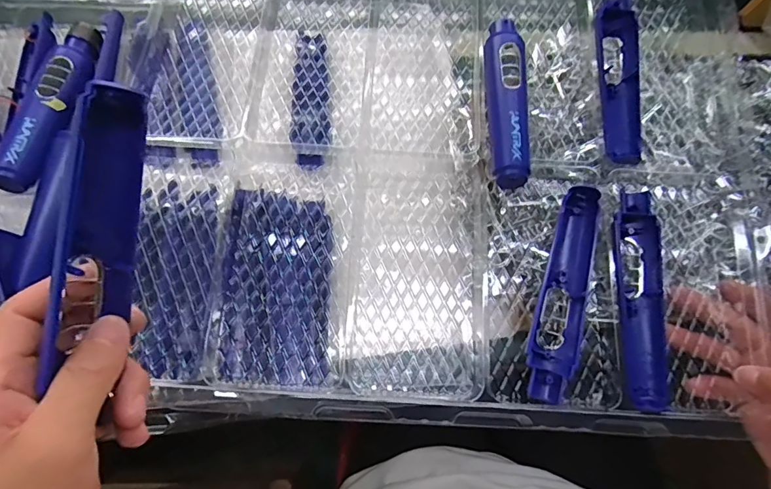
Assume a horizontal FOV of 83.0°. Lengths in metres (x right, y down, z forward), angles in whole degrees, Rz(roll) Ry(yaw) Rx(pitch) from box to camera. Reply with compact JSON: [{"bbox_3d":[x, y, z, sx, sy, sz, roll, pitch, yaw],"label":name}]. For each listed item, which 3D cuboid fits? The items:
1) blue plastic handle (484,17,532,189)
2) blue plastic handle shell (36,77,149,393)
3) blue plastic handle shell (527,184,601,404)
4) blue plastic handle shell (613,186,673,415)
[{"bbox_3d":[0.110,-0.132,0.394,0.041,0.036,0.179,3,73,-2],"label":"blue plastic handle"},{"bbox_3d":[-0.143,-0.008,0.214,0.027,0.034,0.135,12,94,2],"label":"blue plastic handle shell"},{"bbox_3d":[0.146,0.038,0.350,0.038,0.027,0.170,20,70,0],"label":"blue plastic handle shell"},{"bbox_3d":[0.206,0.040,0.351,0.041,0.027,0.172,0,71,-7],"label":"blue plastic handle shell"}]

